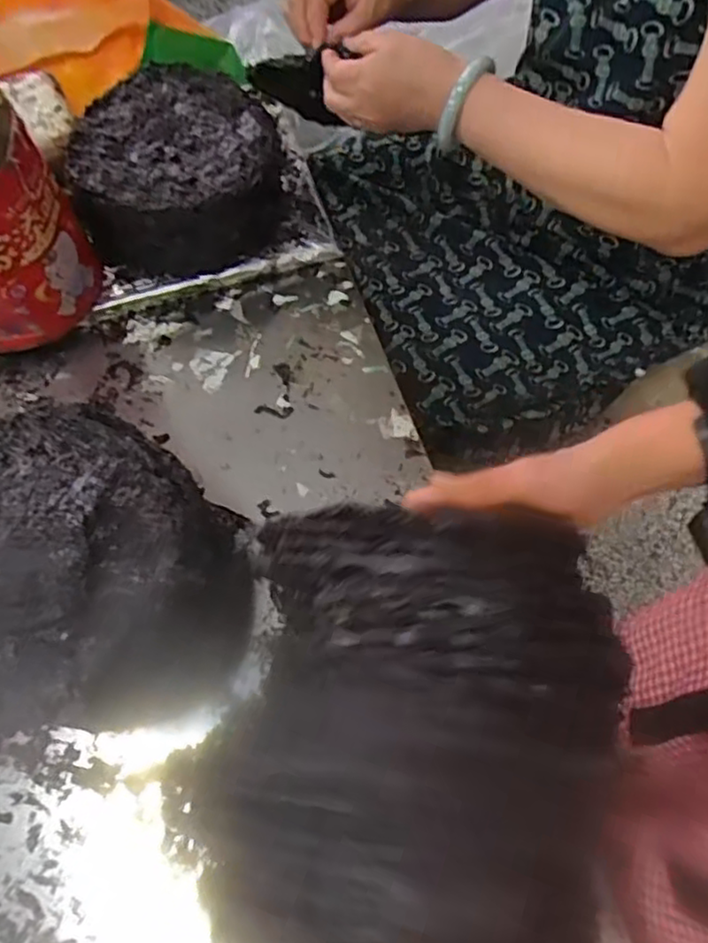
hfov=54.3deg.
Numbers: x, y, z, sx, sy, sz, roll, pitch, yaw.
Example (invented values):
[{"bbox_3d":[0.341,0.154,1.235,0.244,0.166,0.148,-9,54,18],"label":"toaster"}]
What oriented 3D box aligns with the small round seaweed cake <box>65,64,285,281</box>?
[{"bbox_3d":[-0.176,-0.304,0.721,0.194,0.100,0.202,1,67,-1],"label":"small round seaweed cake"}]

